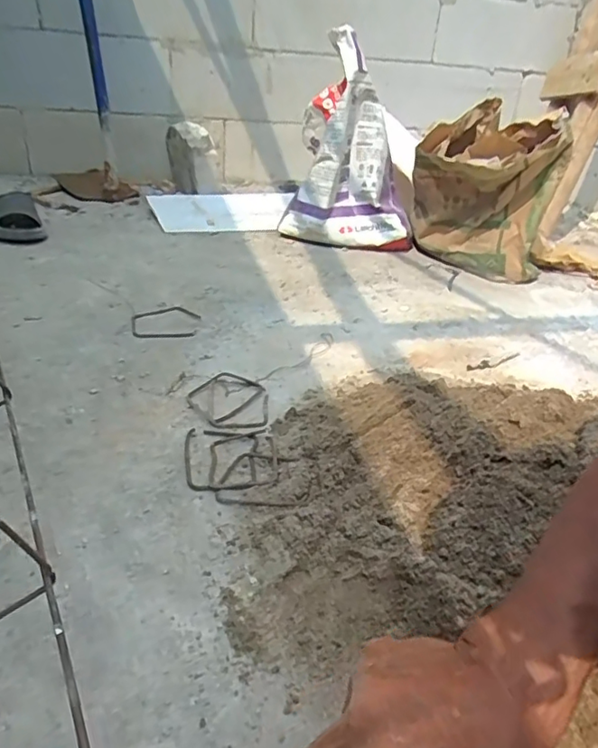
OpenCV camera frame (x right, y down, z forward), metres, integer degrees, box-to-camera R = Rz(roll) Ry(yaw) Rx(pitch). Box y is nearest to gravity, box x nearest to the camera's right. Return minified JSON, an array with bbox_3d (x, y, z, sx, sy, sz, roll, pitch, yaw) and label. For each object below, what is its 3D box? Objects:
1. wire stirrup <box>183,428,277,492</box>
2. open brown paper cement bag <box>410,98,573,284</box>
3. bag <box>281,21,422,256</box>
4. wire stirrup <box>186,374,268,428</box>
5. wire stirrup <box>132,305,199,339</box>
[{"bbox_3d":[-0.079,0.093,0.637,0.105,0.010,0.109,2,30,-6],"label":"wire stirrup"},{"bbox_3d":[0.399,-0.390,1.234,0.299,0.321,0.206,11,31,9],"label":"open brown paper cement bag"},{"bbox_3d":[0.142,-0.546,1.365,0.309,0.404,0.288,8,30,4],"label":"bag"},{"bbox_3d":[-0.093,0.034,0.736,0.105,0.007,0.115,3,30,-5],"label":"wire stirrup"},{"bbox_3d":[-0.219,-0.088,0.923,0.110,0.005,0.112,-3,31,-14],"label":"wire stirrup"}]

